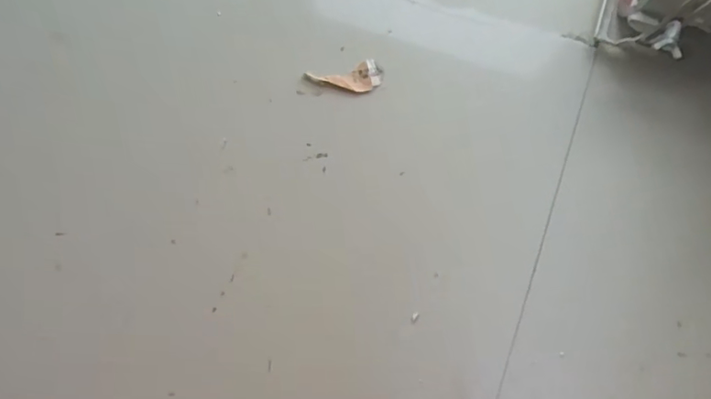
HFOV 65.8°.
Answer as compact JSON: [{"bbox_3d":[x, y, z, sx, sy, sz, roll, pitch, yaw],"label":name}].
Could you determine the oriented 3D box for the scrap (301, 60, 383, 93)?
[{"bbox_3d":[-0.008,-0.100,0.459,0.062,0.004,0.026,-13,84,-1],"label":"scrap"}]

